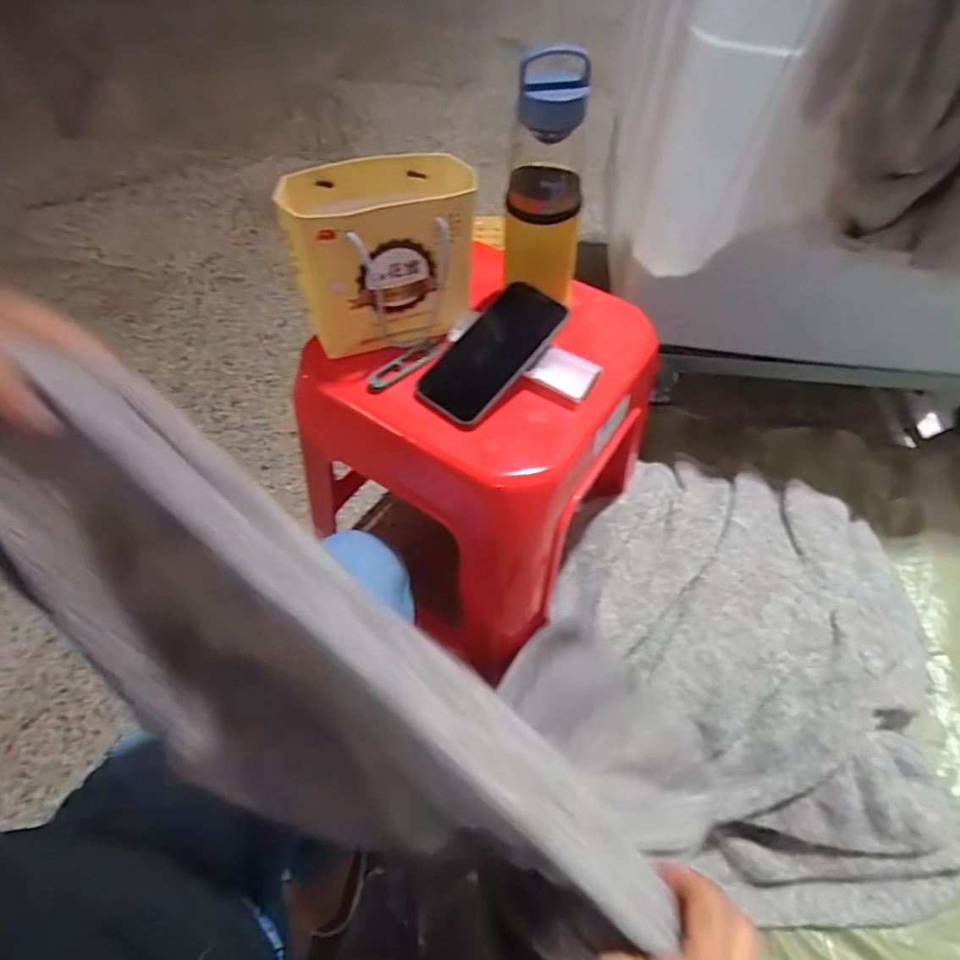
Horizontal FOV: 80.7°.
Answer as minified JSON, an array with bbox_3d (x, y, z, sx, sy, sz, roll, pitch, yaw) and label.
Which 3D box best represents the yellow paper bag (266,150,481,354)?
[{"bbox_3d":[-0.090,-0.212,0.541,0.166,0.150,0.086,-17,57,-13],"label":"yellow paper bag"}]

